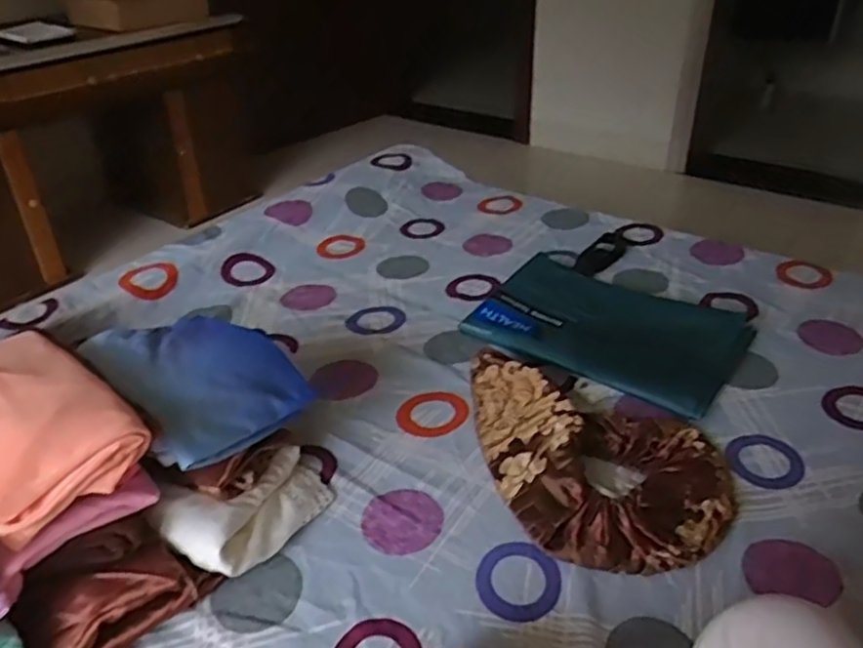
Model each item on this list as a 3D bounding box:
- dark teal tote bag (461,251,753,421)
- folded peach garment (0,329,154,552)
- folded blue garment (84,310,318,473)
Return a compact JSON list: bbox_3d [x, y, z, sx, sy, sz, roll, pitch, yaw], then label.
[{"bbox_3d":[0.274,0.001,1.075,0.365,0.036,0.258,21,40,29],"label":"dark teal tote bag"},{"bbox_3d":[-0.379,0.091,0.630,0.208,0.078,0.154,25,41,35],"label":"folded peach garment"},{"bbox_3d":[-0.255,0.056,0.769,0.205,0.073,0.171,25,42,35],"label":"folded blue garment"}]

